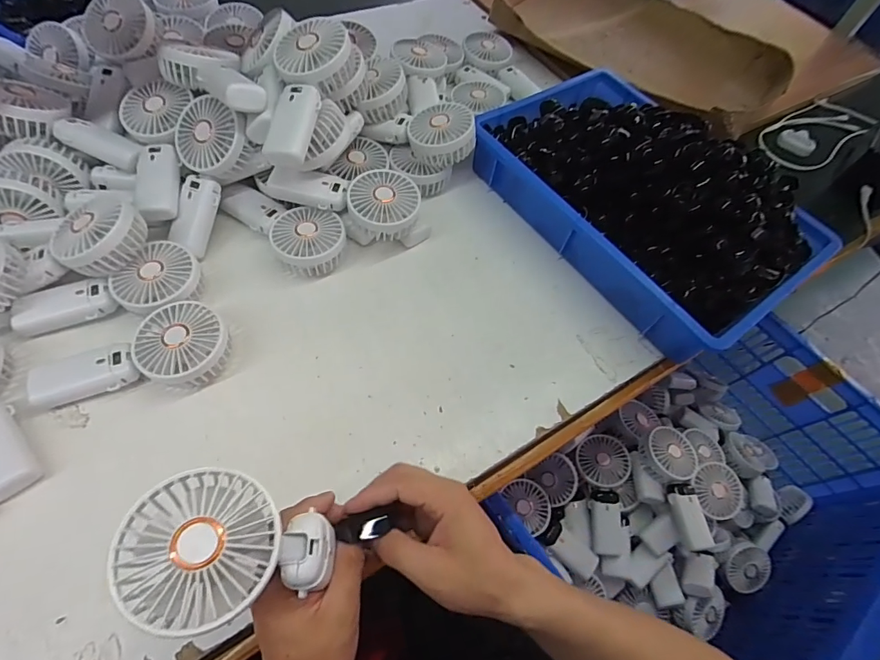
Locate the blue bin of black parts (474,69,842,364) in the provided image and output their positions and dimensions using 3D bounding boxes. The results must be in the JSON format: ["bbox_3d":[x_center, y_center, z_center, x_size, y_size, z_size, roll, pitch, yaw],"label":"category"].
[{"bbox_3d":[0.270,-0.190,0.599,0.271,0.116,0.415,-31,69,-22],"label":"blue bin of black parts"}]

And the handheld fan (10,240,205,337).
[{"bbox_3d":[-0.357,-0.045,0.493,0.185,0.045,0.082,-8,62,-12],"label":"handheld fan"}]

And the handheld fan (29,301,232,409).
[{"bbox_3d":[-0.306,0.025,0.459,0.181,0.053,0.085,-8,62,-11],"label":"handheld fan"}]

